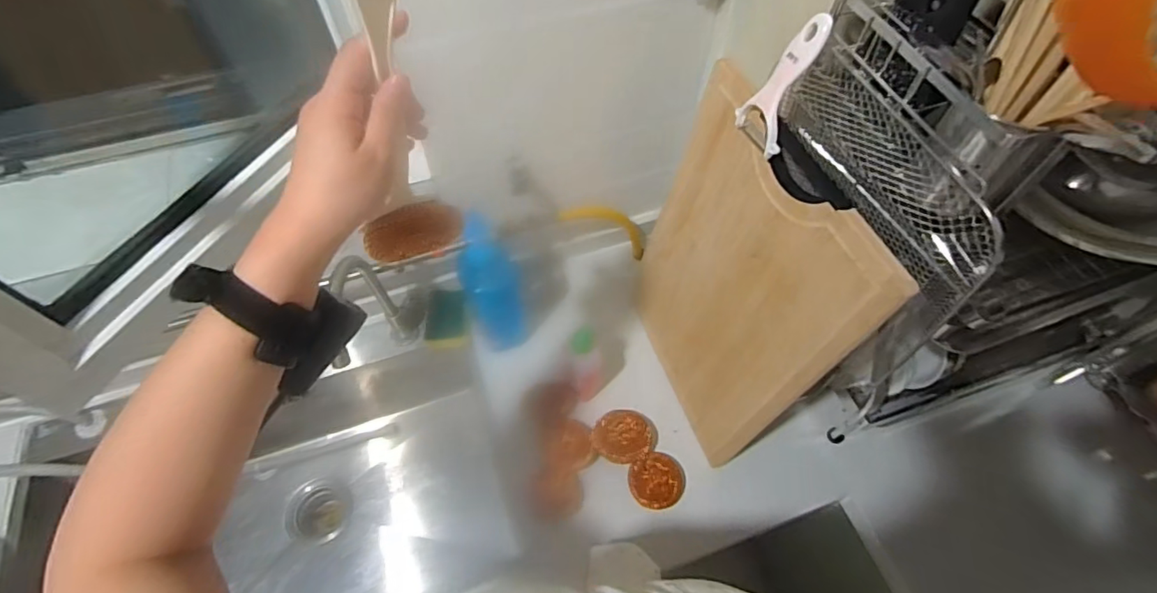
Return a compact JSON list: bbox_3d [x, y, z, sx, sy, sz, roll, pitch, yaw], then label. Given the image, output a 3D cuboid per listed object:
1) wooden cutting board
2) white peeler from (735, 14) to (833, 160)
[{"bbox_3d":[0.180,-0.013,0.687,0.020,0.439,0.326,-11,58,-16],"label":"wooden cutting board"},{"bbox_3d":[0.191,-0.199,0.506,0.019,0.123,0.069,-3,46,-27],"label":"white peeler"}]

